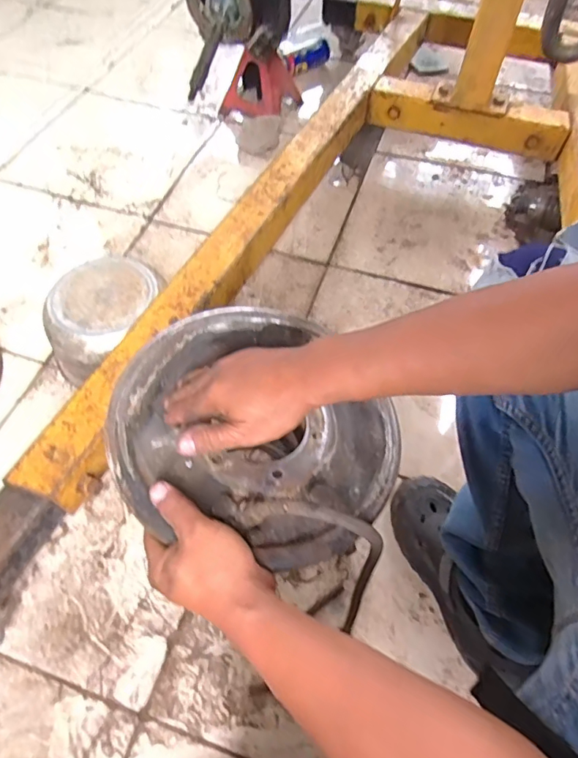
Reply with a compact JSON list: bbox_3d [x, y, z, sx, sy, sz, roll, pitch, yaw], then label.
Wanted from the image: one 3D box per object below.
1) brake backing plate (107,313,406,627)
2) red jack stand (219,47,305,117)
[{"bbox_3d":[-0.025,0.042,0.455,0.263,0.077,0.241,2,60,-3],"label":"brake backing plate"},{"bbox_3d":[-0.070,-0.767,1.240,0.192,0.147,0.128,15,59,6],"label":"red jack stand"}]

